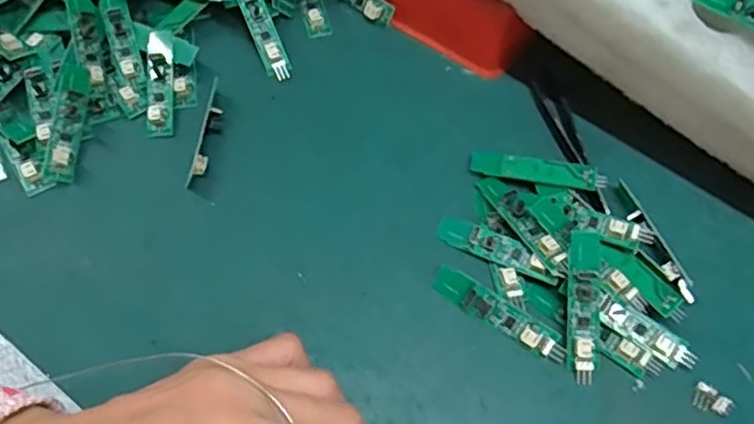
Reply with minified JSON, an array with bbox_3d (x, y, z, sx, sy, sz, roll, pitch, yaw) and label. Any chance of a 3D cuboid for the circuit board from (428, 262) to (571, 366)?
[{"bbox_3d":[0.058,0.048,0.295,0.068,0.008,0.013,33,66,13],"label":"circuit board"}]

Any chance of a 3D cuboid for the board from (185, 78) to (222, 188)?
[{"bbox_3d":[-0.089,-0.042,0.329,0.008,0.011,0.061,7,62,1],"label":"board"}]

